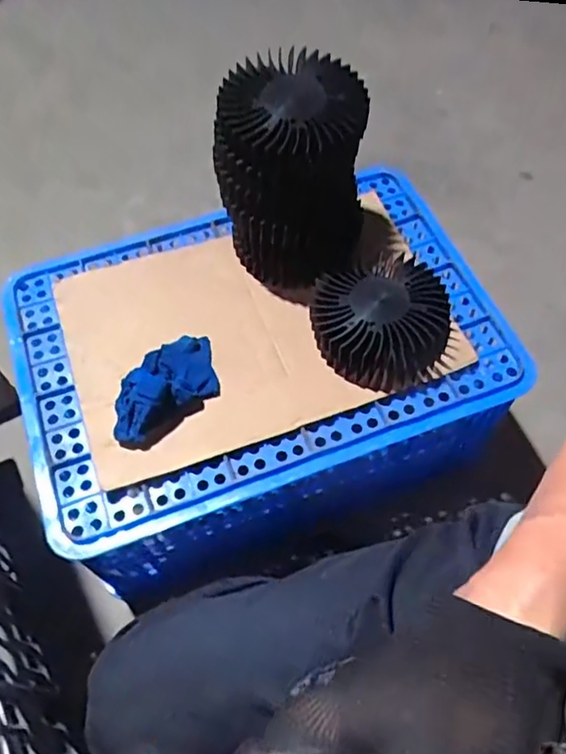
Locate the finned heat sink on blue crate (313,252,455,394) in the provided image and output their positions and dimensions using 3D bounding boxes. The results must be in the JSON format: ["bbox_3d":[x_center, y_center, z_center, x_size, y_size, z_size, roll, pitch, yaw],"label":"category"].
[{"bbox_3d":[0.118,-0.069,0.714,0.156,0.081,0.147,0,60,0],"label":"finned heat sink on blue crate"}]

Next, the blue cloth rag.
[{"bbox_3d":[-0.132,0.009,0.675,0.080,0.057,0.156,35,66,18],"label":"blue cloth rag"}]

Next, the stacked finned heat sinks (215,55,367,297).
[{"bbox_3d":[0.010,-0.230,0.722,0.169,0.249,0.147,4,60,2],"label":"stacked finned heat sinks"}]

